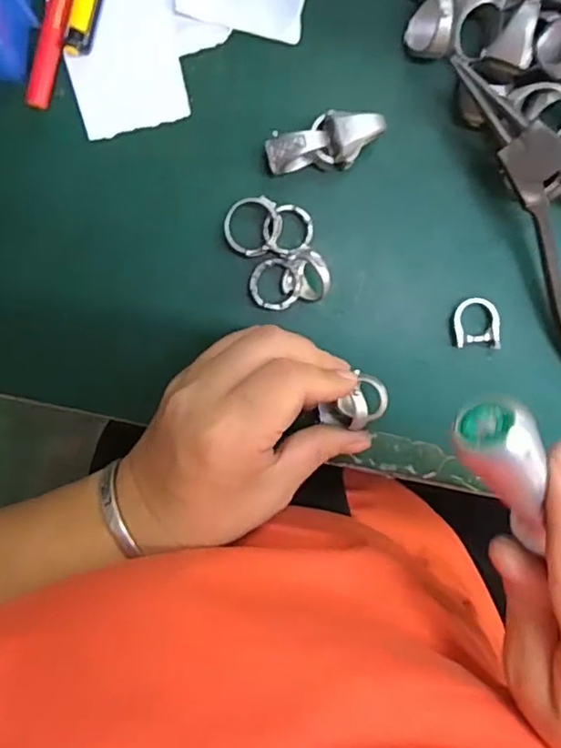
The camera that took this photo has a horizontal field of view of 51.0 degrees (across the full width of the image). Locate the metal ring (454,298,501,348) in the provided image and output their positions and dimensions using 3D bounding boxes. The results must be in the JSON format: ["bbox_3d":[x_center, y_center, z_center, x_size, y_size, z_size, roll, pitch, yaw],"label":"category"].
[{"bbox_3d":[0.097,-0.025,0.291,0.023,0.006,0.024,3,97,-2],"label":"metal ring"}]

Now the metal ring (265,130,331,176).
[{"bbox_3d":[0.008,-0.101,0.266,0.028,0.019,0.014,-16,98,0],"label":"metal ring"}]

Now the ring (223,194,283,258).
[{"bbox_3d":[-0.013,-0.068,0.273,0.026,0.008,0.027,0,97,-2],"label":"ring"}]

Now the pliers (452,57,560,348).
[{"bbox_3d":[0.128,-0.076,0.271,0.070,0.034,0.157,-44,97,4],"label":"pliers"}]

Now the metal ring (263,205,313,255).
[{"bbox_3d":[0.004,-0.068,0.275,0.023,0.008,0.022,0,97,-2],"label":"metal ring"}]

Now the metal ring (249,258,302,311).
[{"bbox_3d":[-0.002,-0.043,0.278,0.024,0.006,0.024,0,97,-2],"label":"metal ring"}]

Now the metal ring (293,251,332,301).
[{"bbox_3d":[0.015,-0.045,0.273,0.014,0.020,0.022,-9,98,-1],"label":"metal ring"}]

